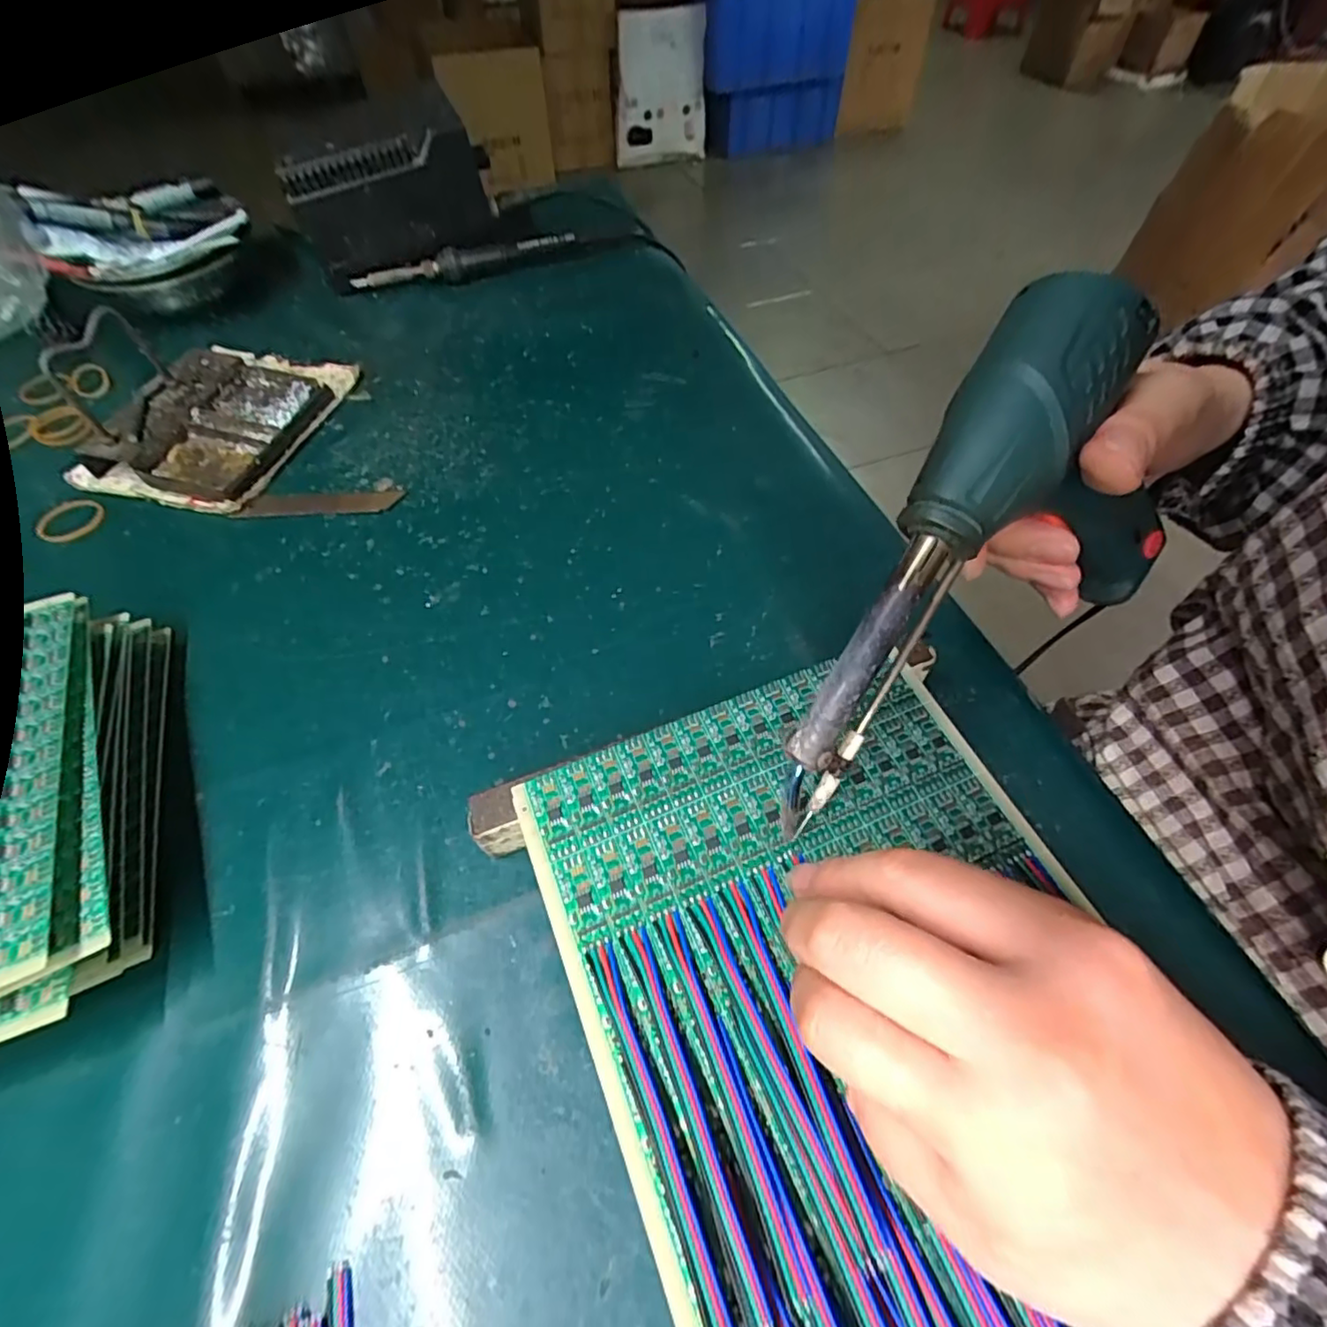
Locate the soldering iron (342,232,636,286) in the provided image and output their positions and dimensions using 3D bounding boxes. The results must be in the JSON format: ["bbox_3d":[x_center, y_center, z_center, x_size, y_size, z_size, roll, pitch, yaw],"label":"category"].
[{"bbox_3d":[-0.134,-0.335,0.503,0.232,0.023,0.021,-14,57,-8],"label":"soldering iron"}]

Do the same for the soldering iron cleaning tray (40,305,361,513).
[{"bbox_3d":[-0.286,-0.176,0.378,0.110,0.071,0.147,10,57,8],"label":"soldering iron cleaning tray"}]

